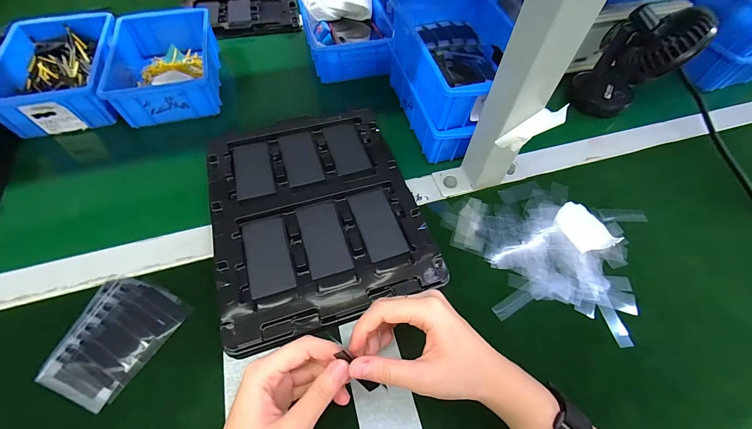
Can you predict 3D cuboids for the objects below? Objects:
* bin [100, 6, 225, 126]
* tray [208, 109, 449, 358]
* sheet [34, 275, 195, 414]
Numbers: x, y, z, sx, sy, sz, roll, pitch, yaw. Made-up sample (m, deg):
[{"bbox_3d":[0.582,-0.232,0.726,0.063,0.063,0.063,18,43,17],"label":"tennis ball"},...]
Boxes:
[{"bbox_3d":[-0.328,-0.238,0.505,0.145,0.057,0.210,-13,58,-9],"label":"bin"},{"bbox_3d":[-0.072,-0.009,0.380,0.221,0.028,0.279,-15,59,-10],"label":"tray"},{"bbox_3d":[-0.253,0.119,0.311,0.098,0.004,0.108,18,59,11],"label":"sheet"}]

